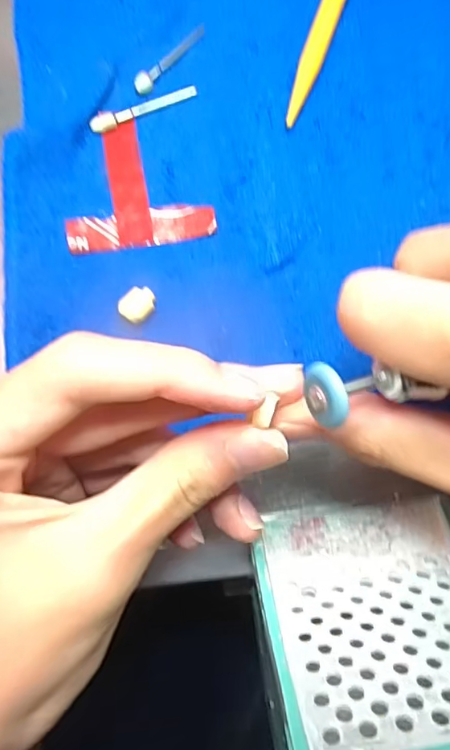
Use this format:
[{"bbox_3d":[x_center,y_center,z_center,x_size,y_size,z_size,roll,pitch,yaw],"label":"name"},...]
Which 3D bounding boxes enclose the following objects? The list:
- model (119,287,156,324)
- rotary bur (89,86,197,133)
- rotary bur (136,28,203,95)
[{"bbox_3d":[-0.033,-0.027,0.210,0.011,0.009,0.014,41,81,7],"label":"model"},{"bbox_3d":[-0.033,-0.111,0.225,0.047,0.004,0.006,-25,80,-6],"label":"rotary bur"},{"bbox_3d":[-0.023,-0.135,0.229,0.007,0.005,0.042,39,80,7],"label":"rotary bur"}]

